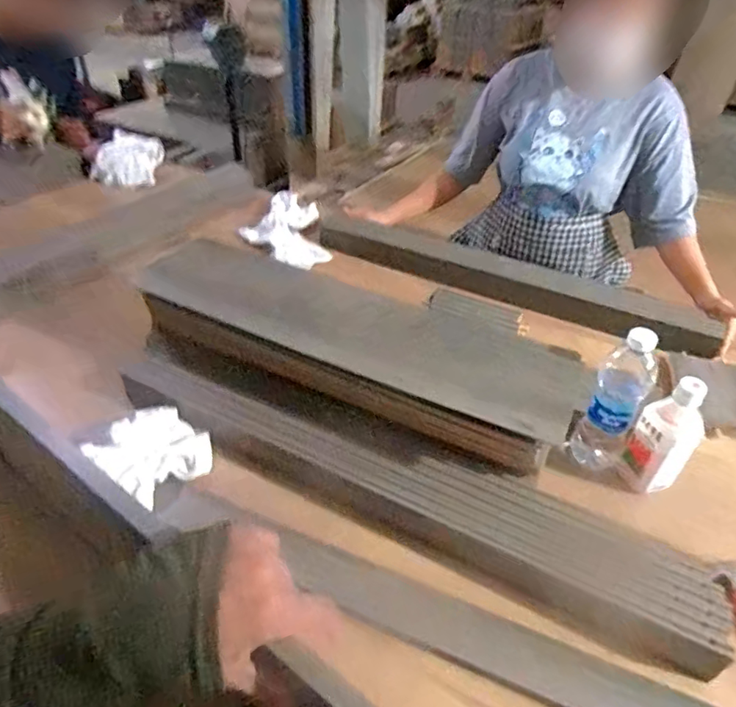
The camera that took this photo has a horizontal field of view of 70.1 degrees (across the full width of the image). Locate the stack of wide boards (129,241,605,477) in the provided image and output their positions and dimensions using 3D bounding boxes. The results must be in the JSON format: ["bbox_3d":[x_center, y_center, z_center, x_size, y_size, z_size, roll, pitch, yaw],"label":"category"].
[{"bbox_3d":[-0.037,-0.019,0.771,0.668,0.111,0.159,19,42,19],"label":"stack of wide boards"}]

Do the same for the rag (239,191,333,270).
[{"bbox_3d":[-0.210,-0.316,1.283,0.198,0.067,0.336,-7,41,-11],"label":"rag"}]

